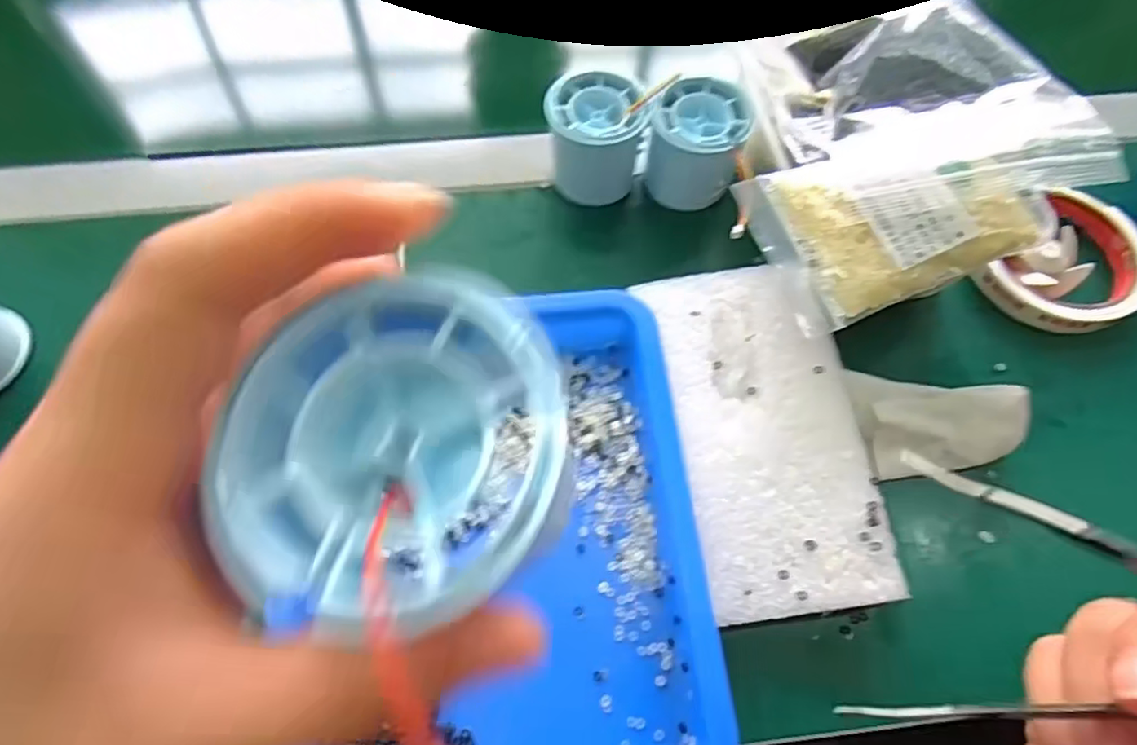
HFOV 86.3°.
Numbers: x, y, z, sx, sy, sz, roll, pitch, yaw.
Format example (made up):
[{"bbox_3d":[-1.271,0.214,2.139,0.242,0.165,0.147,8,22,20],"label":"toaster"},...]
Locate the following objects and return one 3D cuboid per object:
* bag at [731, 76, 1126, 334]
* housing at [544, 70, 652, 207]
[{"bbox_3d":[0.158,-0.076,0.266,0.145,0.012,0.076,-20,77,5],"label":"bag"},{"bbox_3d":[0.017,-0.133,0.347,0.064,0.055,0.046,-3,64,-2],"label":"housing"}]

